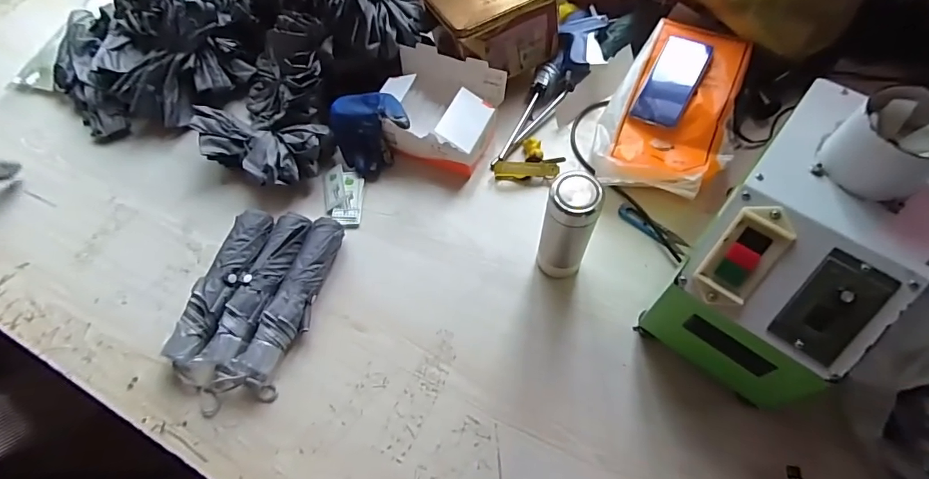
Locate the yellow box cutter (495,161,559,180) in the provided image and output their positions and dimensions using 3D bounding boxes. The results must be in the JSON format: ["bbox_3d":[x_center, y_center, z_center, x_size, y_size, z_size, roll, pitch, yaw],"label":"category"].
[{"bbox_3d":[0.104,-0.115,0.777,0.105,0.025,0.022,1,62,5],"label":"yellow box cutter"}]

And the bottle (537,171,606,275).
[{"bbox_3d":[0.138,-0.013,0.618,0.063,0.197,0.060,-2,62,3],"label":"bottle"}]

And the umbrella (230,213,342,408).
[{"bbox_3d":[-0.250,0.092,0.684,0.059,0.051,0.267,16,64,12],"label":"umbrella"}]

